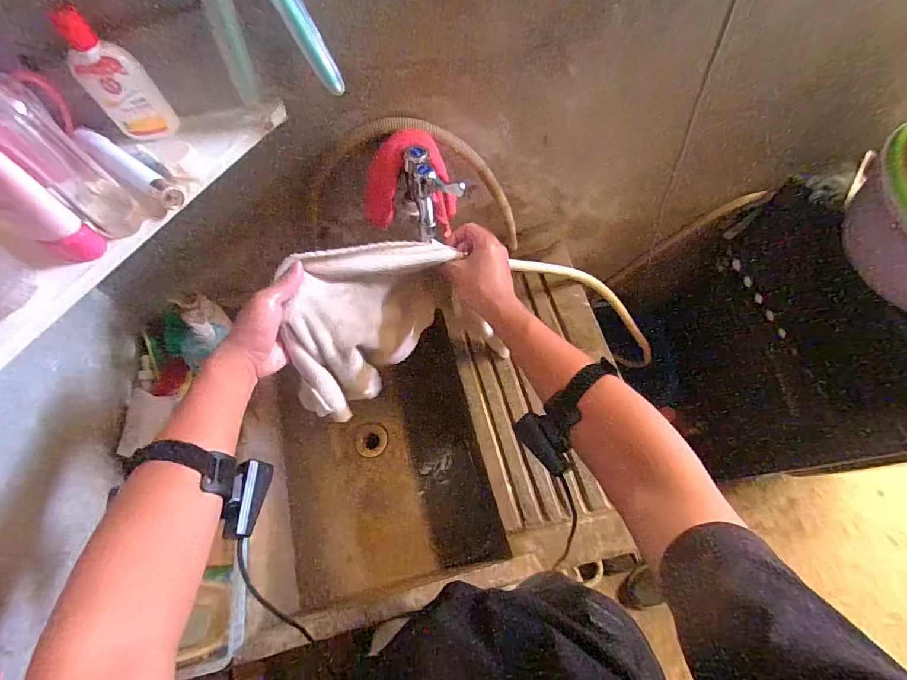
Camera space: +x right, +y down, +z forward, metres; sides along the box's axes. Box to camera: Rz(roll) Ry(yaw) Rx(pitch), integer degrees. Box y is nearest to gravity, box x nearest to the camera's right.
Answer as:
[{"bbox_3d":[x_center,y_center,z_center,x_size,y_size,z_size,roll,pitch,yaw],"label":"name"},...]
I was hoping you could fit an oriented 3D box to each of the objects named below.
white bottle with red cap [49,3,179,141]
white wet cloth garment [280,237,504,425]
[{"bbox_3d":[-0.333,-0.254,0.422,0.052,0.124,0.027,-39,73,-17],"label":"white bottle with red cap"},{"bbox_3d":[-0.067,-0.020,0.572,0.271,0.250,0.133,-24,69,-12],"label":"white wet cloth garment"}]

